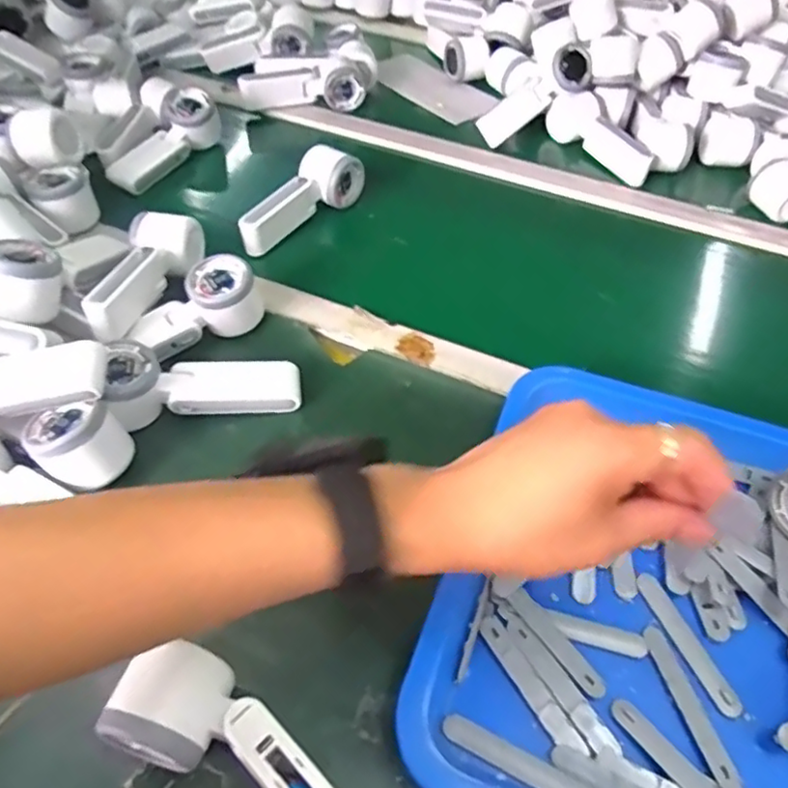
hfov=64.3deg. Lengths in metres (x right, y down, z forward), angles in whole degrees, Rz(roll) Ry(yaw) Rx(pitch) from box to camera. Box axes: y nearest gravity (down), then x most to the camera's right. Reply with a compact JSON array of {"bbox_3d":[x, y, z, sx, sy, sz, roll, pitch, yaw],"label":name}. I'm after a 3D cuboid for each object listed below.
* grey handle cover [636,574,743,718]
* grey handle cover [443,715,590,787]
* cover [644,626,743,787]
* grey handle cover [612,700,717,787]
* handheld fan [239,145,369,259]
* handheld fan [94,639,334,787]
[{"bbox_3d":[0.186,0.157,0.398,0.014,0.005,0.091,-15,51,-15],"label":"grey handle cover"},{"bbox_3d":[0.072,0.208,0.351,0.092,0.004,0.015,22,51,16],"label":"grey handle cover"},{"bbox_3d":[0.176,0.184,0.372,0.016,0.008,0.093,-8,50,-10],"label":"cover"},{"bbox_3d":[0.162,0.210,0.345,0.017,0.004,0.095,-27,49,-28],"label":"grey handle cover"},{"bbox_3d":[-0.104,-0.212,0.680,0.047,0.059,0.171,35,56,25],"label":"handheld fan"},{"bbox_3d":[-0.075,0.193,0.337,0.155,0.050,0.057,20,52,15],"label":"handheld fan"}]

